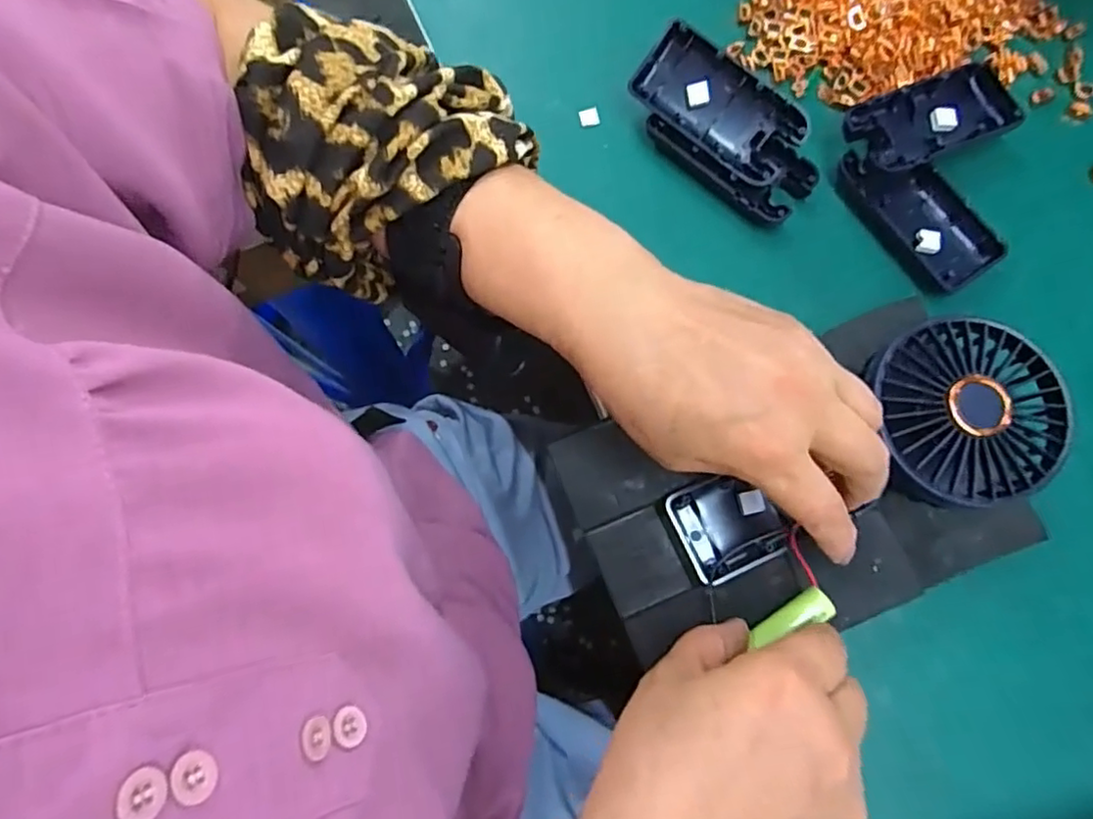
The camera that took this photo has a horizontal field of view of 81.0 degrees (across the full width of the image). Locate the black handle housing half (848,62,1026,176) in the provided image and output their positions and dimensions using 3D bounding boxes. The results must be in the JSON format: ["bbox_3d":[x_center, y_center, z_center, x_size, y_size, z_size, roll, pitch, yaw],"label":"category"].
[{"bbox_3d":[0.210,-0.156,0.352,0.097,0.023,0.044,-22,80,-3],"label":"black handle housing half"}]

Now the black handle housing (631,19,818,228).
[{"bbox_3d":[0.098,-0.154,0.350,0.109,0.034,0.051,41,83,8],"label":"black handle housing"}]

